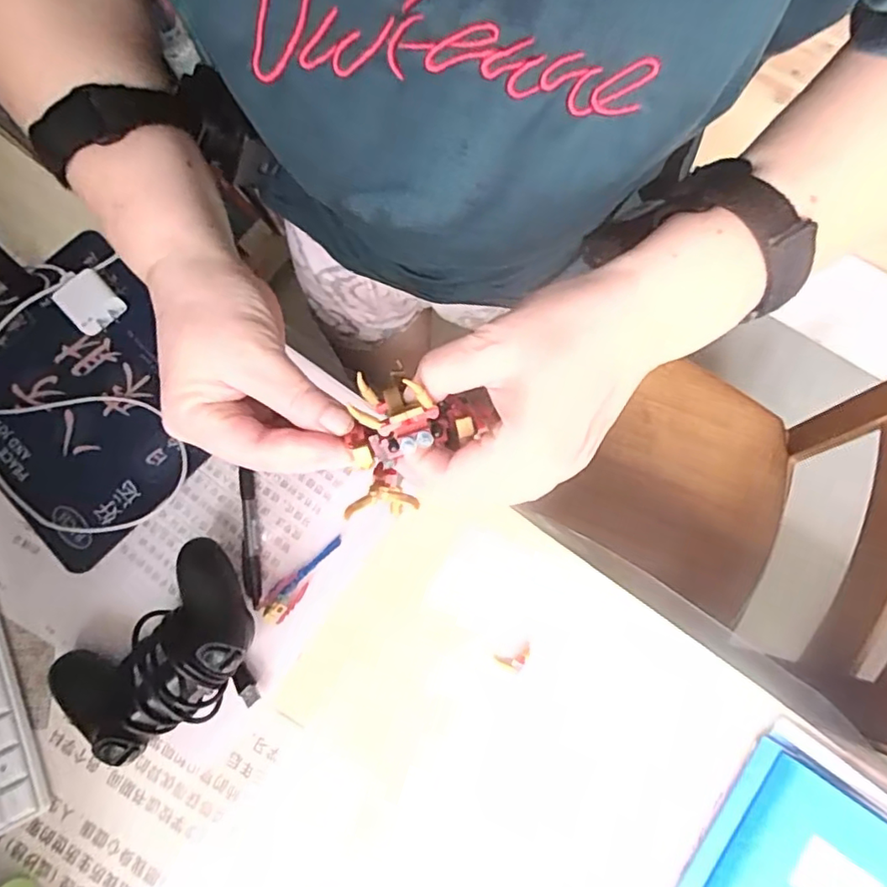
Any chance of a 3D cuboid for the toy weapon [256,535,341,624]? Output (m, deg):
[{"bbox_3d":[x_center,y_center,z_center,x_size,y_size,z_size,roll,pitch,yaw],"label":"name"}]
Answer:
[{"bbox_3d":[-0.109,0.105,0.455,0.019,0.015,0.080,40,79,12],"label":"toy weapon"}]

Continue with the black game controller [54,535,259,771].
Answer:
[{"bbox_3d":[-0.199,0.150,0.421,0.144,0.063,0.102,-42,77,-9],"label":"black game controller"}]

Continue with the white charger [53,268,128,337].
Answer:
[{"bbox_3d":[-0.315,-0.126,0.520,0.044,0.025,0.045,-42,77,-9],"label":"white charger"}]

